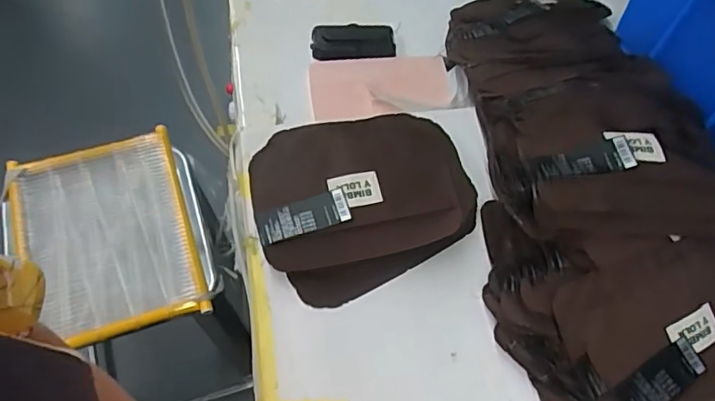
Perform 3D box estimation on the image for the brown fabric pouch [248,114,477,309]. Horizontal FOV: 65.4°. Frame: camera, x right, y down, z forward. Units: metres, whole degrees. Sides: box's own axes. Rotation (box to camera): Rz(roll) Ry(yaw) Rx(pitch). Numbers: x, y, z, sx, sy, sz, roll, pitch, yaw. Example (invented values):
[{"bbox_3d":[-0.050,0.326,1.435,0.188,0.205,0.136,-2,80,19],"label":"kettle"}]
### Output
[{"bbox_3d":[0.004,-0.007,0.577,0.217,0.044,0.183,-16,65,-11],"label":"brown fabric pouch"}]

